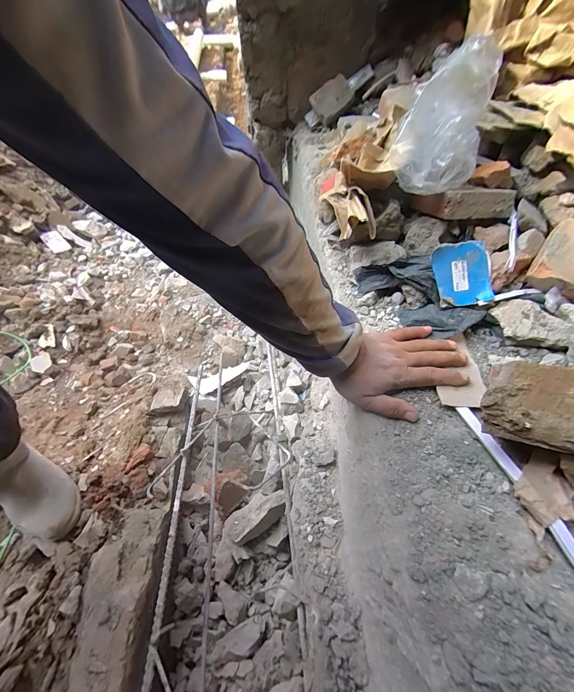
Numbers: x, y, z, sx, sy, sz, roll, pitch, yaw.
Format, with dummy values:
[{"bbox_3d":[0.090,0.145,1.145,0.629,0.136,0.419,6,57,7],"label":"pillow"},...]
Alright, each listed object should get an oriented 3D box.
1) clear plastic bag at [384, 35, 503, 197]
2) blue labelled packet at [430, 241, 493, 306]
[{"bbox_3d":[0.216,-0.300,0.417,0.107,0.131,0.146,22,59,16],"label":"clear plastic bag"},{"bbox_3d":[0.247,-0.101,0.440,0.076,0.010,0.085,-6,92,6],"label":"blue labelled packet"}]

